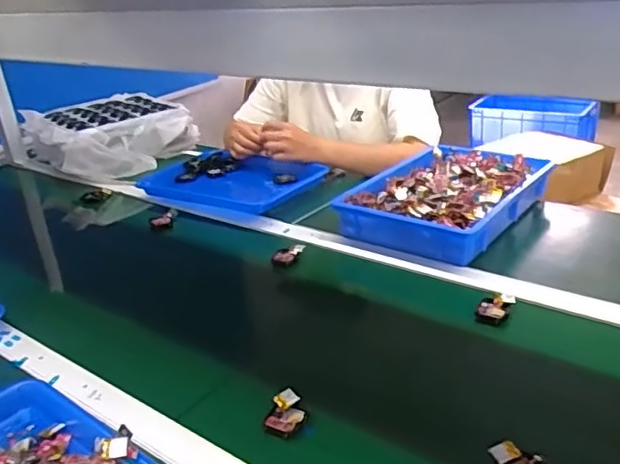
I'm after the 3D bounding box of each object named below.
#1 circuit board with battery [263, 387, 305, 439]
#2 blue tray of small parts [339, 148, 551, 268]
[{"bbox_3d":[-0.024,0.184,0.603,0.034,0.014,0.055,3,27,17],"label":"circuit board with battery"},{"bbox_3d":[0.236,-0.068,1.016,0.244,0.069,0.346,15,33,36],"label":"blue tray of small parts"}]

